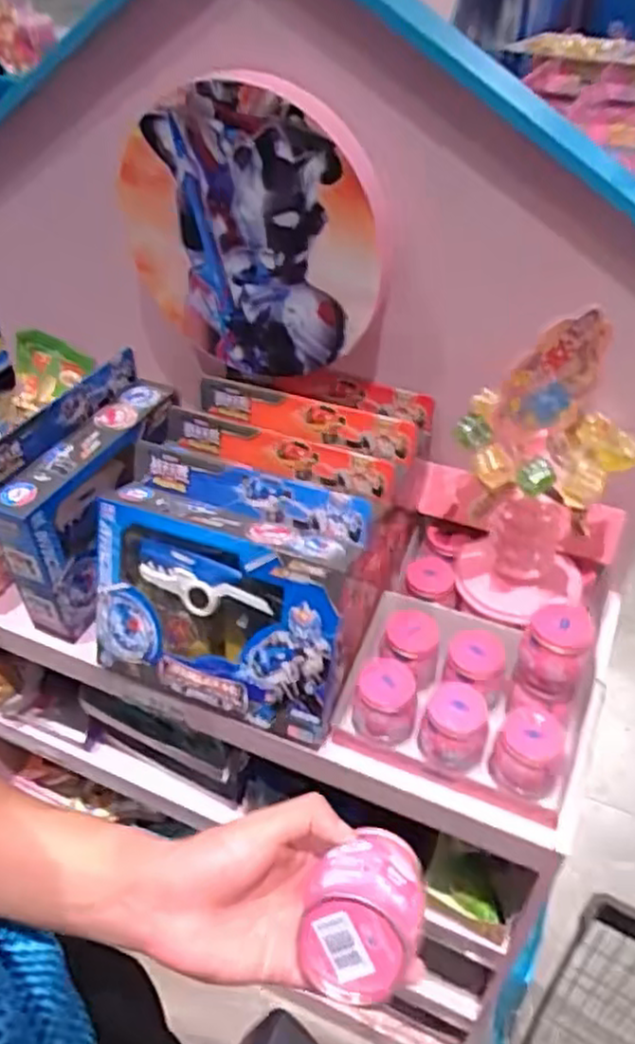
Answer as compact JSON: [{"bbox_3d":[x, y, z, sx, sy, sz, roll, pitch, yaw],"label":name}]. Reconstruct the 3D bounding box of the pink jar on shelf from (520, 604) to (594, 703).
[{"bbox_3d":[0.224,0.125,0.675,0.051,0.088,0.050,-1,42,1],"label":"pink jar on shelf"}]

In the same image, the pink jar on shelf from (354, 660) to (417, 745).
[{"bbox_3d":[0.067,0.179,0.718,0.057,0.070,0.059,-1,42,1],"label":"pink jar on shelf"}]

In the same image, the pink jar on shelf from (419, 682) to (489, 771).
[{"bbox_3d":[0.133,0.200,0.699,0.059,0.075,0.059,-1,42,1],"label":"pink jar on shelf"}]

